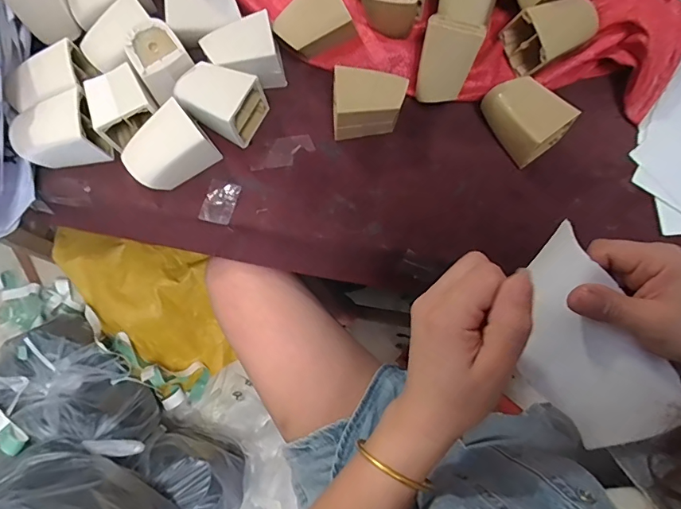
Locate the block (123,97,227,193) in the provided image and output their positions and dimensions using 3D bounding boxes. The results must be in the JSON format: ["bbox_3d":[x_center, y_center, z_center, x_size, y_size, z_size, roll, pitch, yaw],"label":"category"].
[{"bbox_3d":[-0.172,-0.102,0.459,0.082,0.056,0.061,-39,79,-8],"label":"block"}]

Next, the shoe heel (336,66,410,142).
[{"bbox_3d":[0.031,-0.156,0.466,0.074,0.050,0.053,-2,76,0],"label":"shoe heel"}]

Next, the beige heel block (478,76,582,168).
[{"bbox_3d":[0.185,-0.138,0.461,0.058,0.049,0.081,-41,79,-9],"label":"beige heel block"}]

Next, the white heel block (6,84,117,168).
[{"bbox_3d":[-0.286,-0.119,0.460,0.088,0.047,0.068,-20,77,-4],"label":"white heel block"}]

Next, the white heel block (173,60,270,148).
[{"bbox_3d":[-0.125,-0.159,0.469,0.077,0.058,0.060,27,78,7],"label":"white heel block"}]

